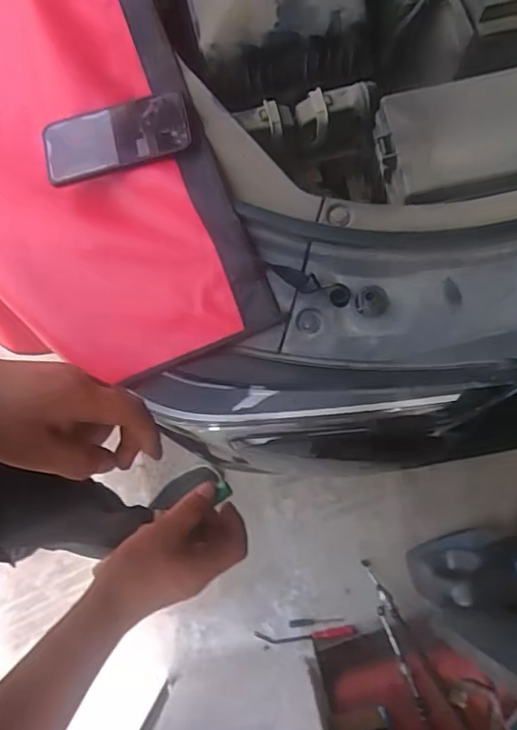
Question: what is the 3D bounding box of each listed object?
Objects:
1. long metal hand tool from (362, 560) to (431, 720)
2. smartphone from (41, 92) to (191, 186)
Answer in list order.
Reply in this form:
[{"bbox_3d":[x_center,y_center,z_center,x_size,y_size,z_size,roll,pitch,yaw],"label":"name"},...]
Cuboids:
[{"bbox_3d":[0.291,0.568,1.165,0.042,0.023,0.306,-13,53,-3],"label":"long metal hand tool"},{"bbox_3d":[-0.165,-0.262,0.629,0.167,0.011,0.077,-11,84,6],"label":"smartphone"}]

